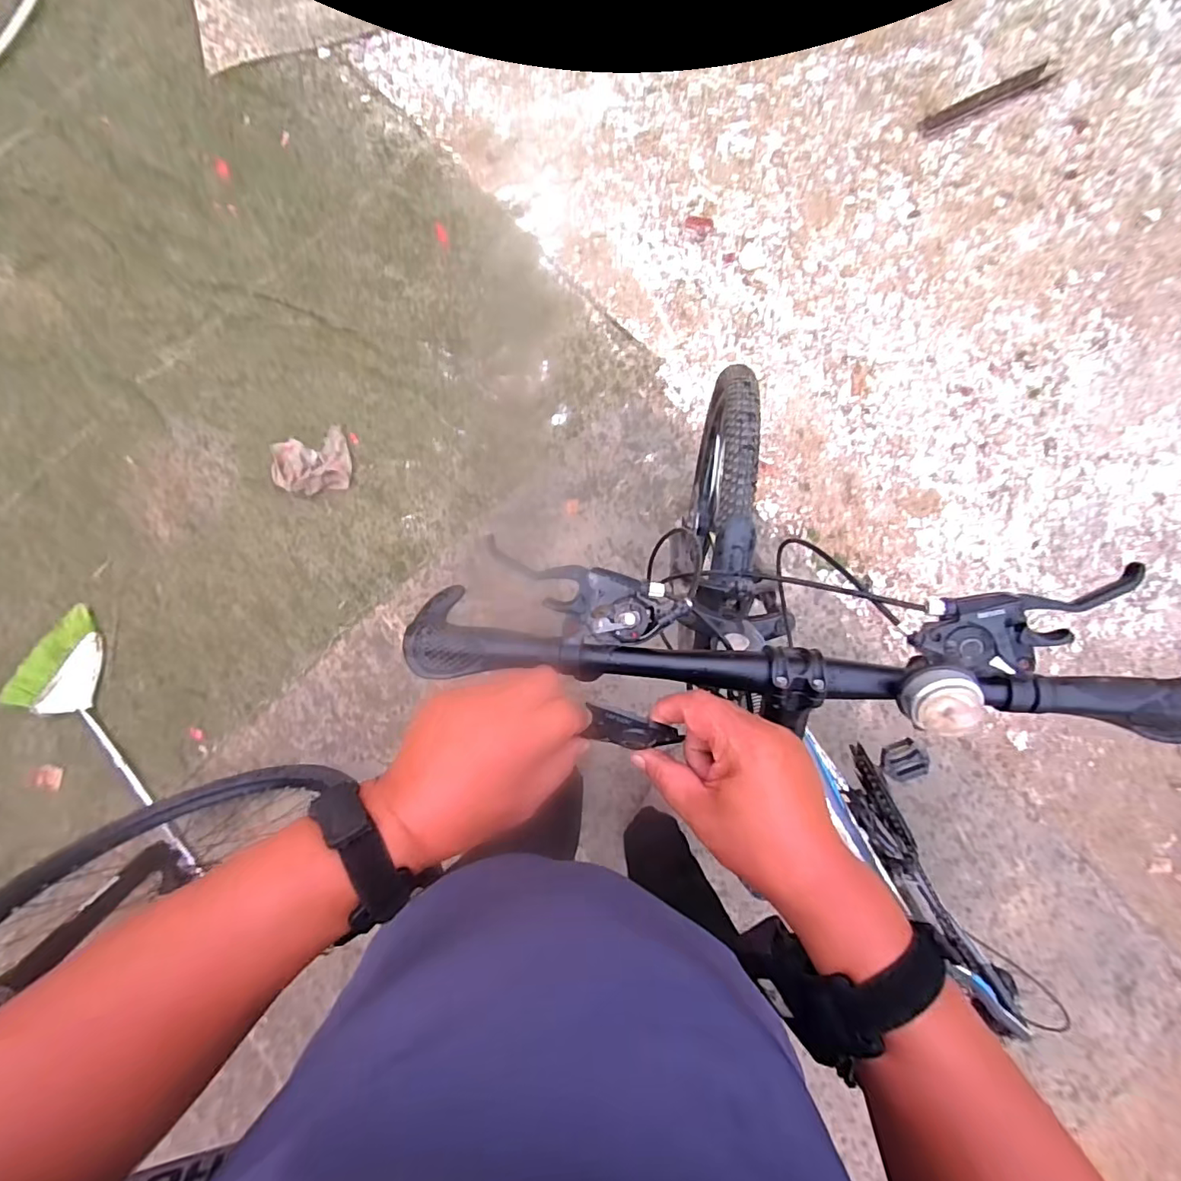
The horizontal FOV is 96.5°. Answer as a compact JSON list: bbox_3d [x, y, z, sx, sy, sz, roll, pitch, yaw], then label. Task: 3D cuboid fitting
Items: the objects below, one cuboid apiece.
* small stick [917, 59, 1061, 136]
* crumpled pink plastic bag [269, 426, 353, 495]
[{"bbox_3d":[0.959,-1.188,1.269,0.349,0.010,0.045,-24,84,4],"label":"small stick"},{"bbox_3d":[-0.676,-0.311,1.265,0.186,0.051,0.147,-8,87,1],"label":"crumpled pink plastic bag"}]

